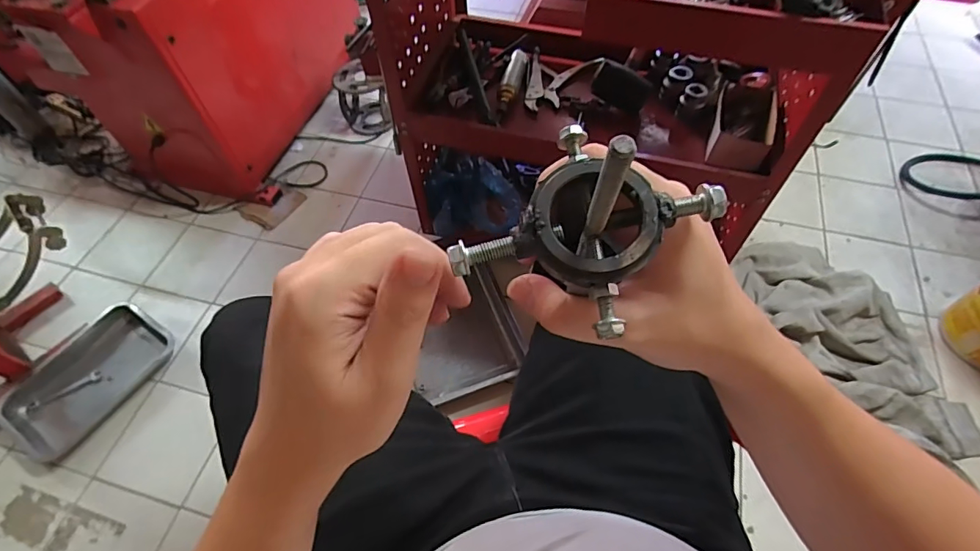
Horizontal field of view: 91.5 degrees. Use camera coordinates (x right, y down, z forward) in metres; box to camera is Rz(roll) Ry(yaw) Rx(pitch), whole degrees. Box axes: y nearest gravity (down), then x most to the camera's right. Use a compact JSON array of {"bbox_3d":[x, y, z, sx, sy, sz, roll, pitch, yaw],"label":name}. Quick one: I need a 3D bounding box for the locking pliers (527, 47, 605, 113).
[{"bbox_3d":[0.143,-0.393,0.941,0.143,0.022,0.178,10,62,9],"label":"locking pliers"}]

